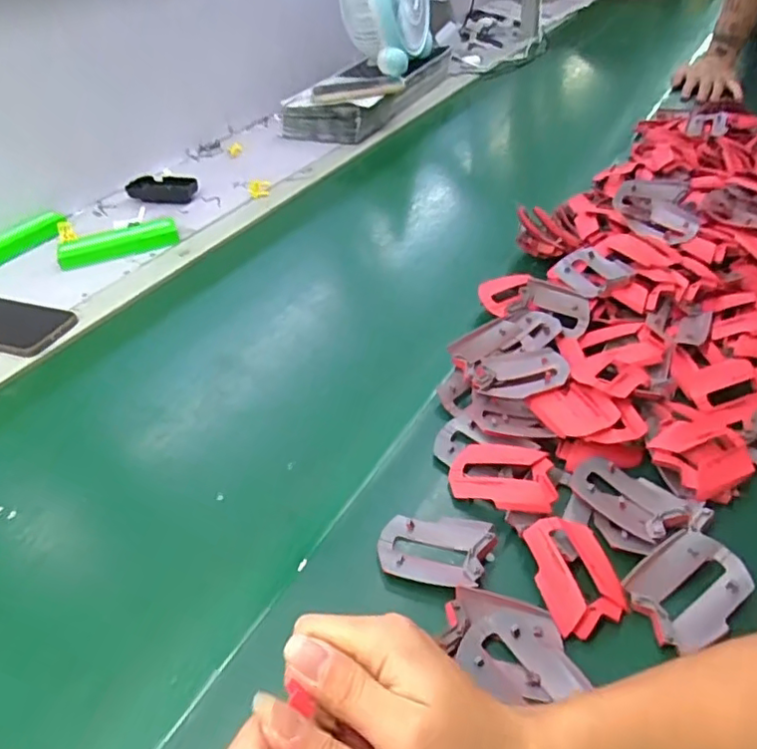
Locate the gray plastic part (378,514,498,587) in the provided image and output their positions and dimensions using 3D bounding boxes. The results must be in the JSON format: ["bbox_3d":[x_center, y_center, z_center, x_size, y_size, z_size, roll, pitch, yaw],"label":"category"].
[{"bbox_3d":[0.041,0.125,0.442,0.080,0.014,0.059,9,43,14],"label":"gray plastic part"}]

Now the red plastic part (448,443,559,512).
[{"bbox_3d":[0.098,0.080,0.476,0.080,0.023,0.055,11,43,16],"label":"red plastic part"}]

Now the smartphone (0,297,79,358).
[{"bbox_3d":[-0.425,-0.058,0.686,0.154,0.011,0.076,10,43,15],"label":"smartphone"}]

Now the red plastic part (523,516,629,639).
[{"bbox_3d":[0.135,0.136,0.419,0.055,0.013,0.078,-5,41,-2],"label":"red plastic part"}]

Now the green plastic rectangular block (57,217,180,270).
[{"bbox_3d":[-0.351,-0.177,0.817,0.154,0.029,0.038,-20,44,-18],"label":"green plastic rectangular block"}]

